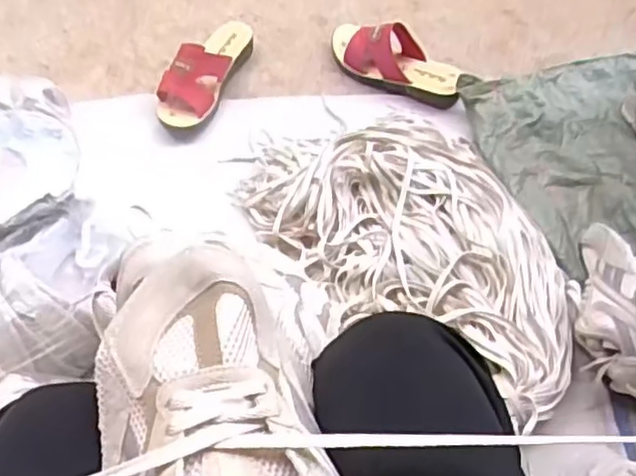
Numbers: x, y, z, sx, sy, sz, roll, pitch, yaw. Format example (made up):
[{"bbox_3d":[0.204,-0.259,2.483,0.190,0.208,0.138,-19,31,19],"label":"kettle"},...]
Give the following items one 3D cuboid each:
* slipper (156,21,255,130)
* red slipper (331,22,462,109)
[{"bbox_3d":[-0.178,-0.263,1.046,0.086,0.071,0.220,19,66,10],"label":"slipper"},{"bbox_3d":[0.120,-0.279,1.064,0.229,0.084,0.082,27,68,13],"label":"red slipper"}]

